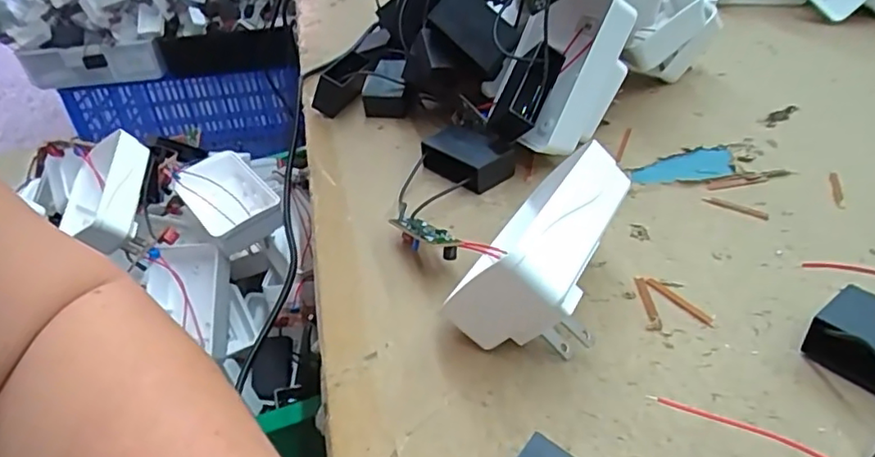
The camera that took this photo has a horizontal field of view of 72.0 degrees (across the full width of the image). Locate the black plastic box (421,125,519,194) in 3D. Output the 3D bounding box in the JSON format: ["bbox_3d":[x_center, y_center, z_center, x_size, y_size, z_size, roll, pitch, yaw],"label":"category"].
[{"bbox_3d":[0.017,-0.041,0.345,0.033,0.017,0.050,-32,43,-31],"label":"black plastic box"}]

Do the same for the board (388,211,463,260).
[{"bbox_3d":[-0.007,0.003,0.286,0.012,0.013,0.048,-27,28,-26],"label":"board"}]

